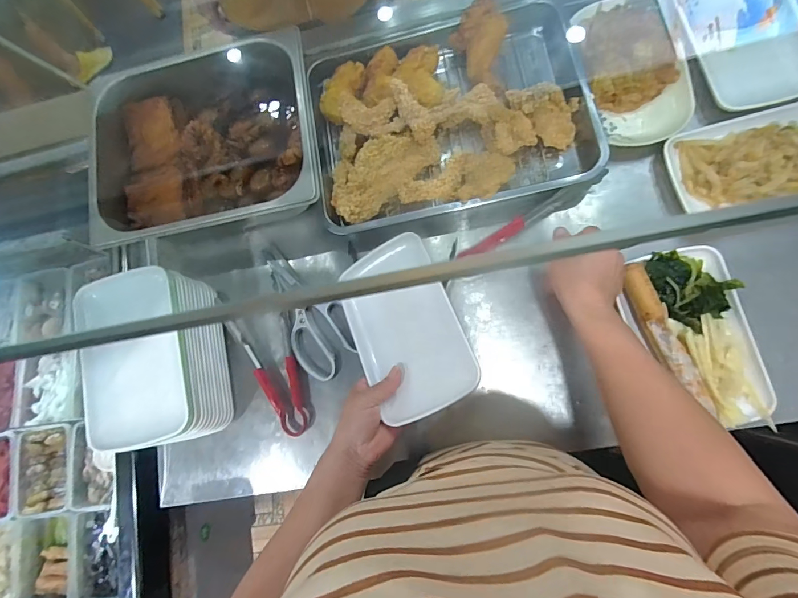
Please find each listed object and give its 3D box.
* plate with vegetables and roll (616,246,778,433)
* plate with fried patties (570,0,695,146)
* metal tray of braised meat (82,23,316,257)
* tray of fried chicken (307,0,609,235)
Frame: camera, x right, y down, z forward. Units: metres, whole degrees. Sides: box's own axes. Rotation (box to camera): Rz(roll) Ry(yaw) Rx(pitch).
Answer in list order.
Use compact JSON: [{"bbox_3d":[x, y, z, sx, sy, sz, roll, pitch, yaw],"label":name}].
[{"bbox_3d":[0.349,0.043,0.473,0.126,0.034,0.207,-11,84,7],"label":"plate with vegetables and roll"},{"bbox_3d":[0.321,-0.319,0.554,0.133,0.032,0.225,-14,84,6],"label":"plate with fried patties"},{"bbox_3d":[-0.263,-0.216,0.573,0.341,0.081,0.258,-8,85,7],"label":"metal tray of braised meat"},{"bbox_3d":[0.064,-0.258,0.570,0.377,0.076,0.286,-11,84,7],"label":"tray of fried chicken"}]

